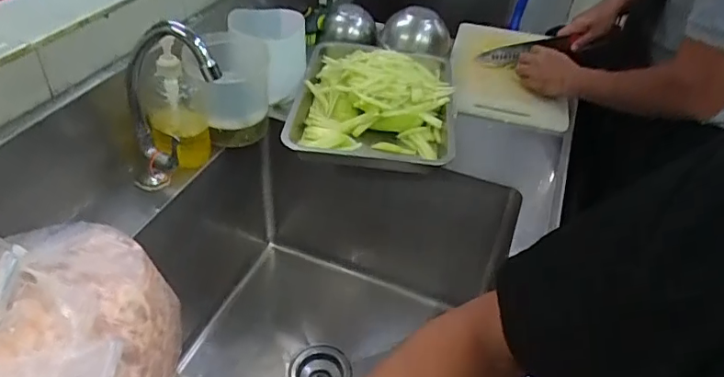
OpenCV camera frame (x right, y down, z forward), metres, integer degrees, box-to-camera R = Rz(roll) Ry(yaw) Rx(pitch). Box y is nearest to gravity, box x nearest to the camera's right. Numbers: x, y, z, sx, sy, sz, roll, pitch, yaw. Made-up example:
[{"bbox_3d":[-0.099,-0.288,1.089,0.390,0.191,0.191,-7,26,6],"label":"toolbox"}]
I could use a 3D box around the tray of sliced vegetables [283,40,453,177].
[{"bbox_3d":[0.028,-0.180,0.991,0.288,0.094,0.364,8,41,3],"label":"tray of sliced vegetables"}]

